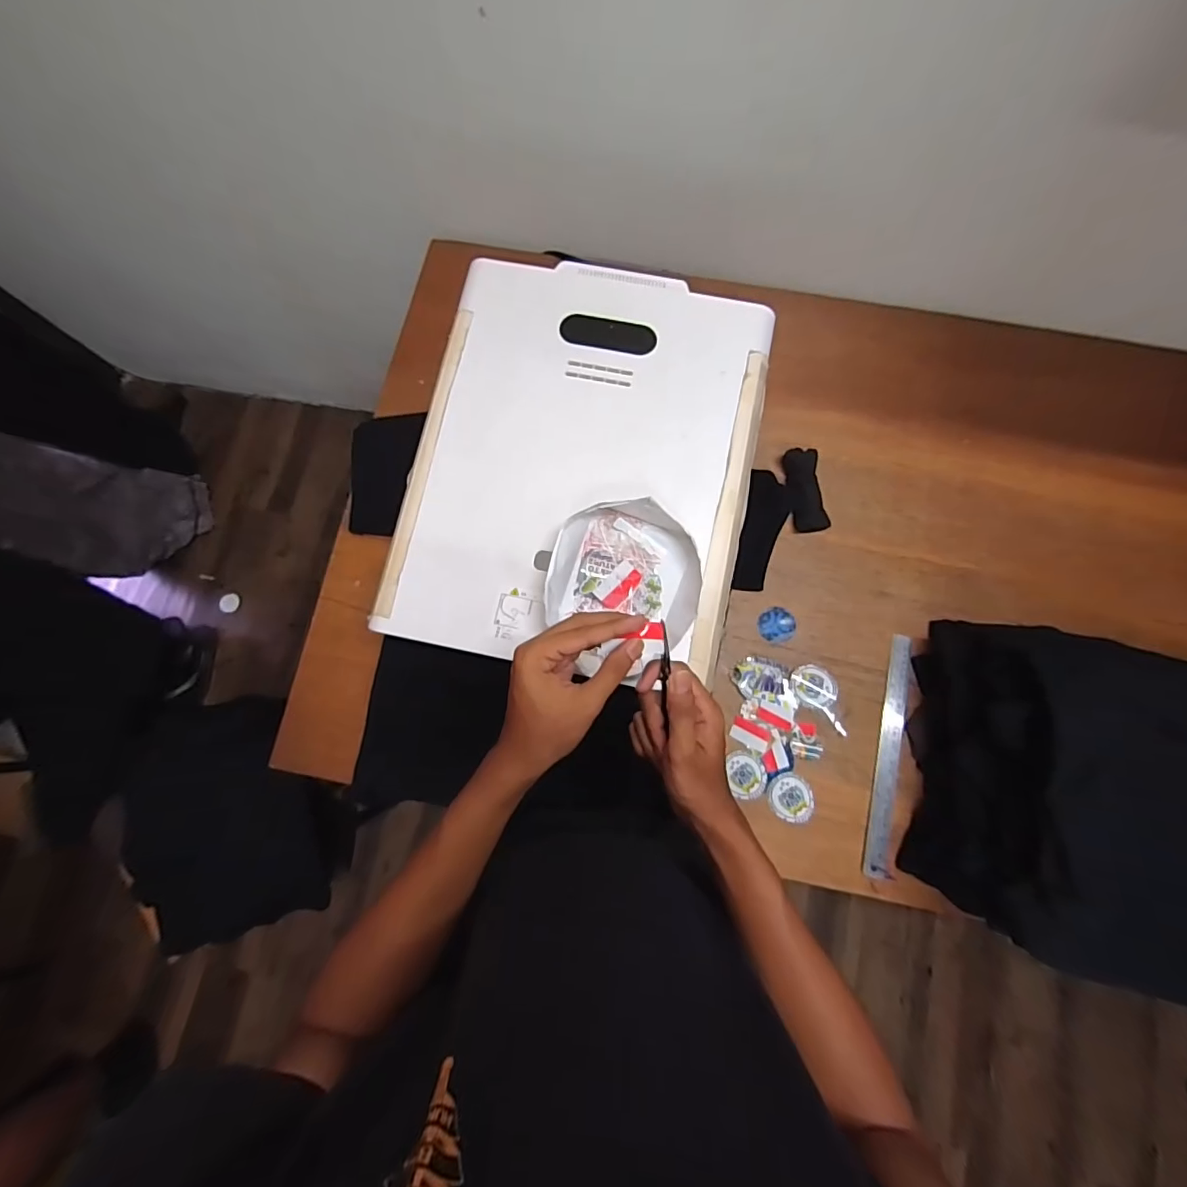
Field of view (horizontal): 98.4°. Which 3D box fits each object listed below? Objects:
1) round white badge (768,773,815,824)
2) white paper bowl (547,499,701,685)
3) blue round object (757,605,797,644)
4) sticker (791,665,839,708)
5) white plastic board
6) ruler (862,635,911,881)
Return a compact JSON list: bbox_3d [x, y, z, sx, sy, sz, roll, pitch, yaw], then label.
[{"bbox_3d":[0.271,0.279,0.699,0.057,0.013,0.062,0,79,0],"label":"round white badge"},{"bbox_3d":[0.034,-0.016,0.570,0.166,0.044,0.166,3,79,1],"label":"white paper bowl"},{"bbox_3d":[0.269,0.046,0.751,0.056,0.008,0.053,0,79,0],"label":"blue round object"},{"bbox_3d":[0.313,0.131,0.726,0.063,0.007,0.054,20,80,4],"label":"sticker"},{"bbox_3d":[-0.012,-0.165,0.624,0.399,0.023,0.495,11,82,2],"label":"white plastic board"},{"bbox_3d":[0.410,0.220,0.709,0.034,0.008,0.323,13,79,3],"label":"ruler"}]

